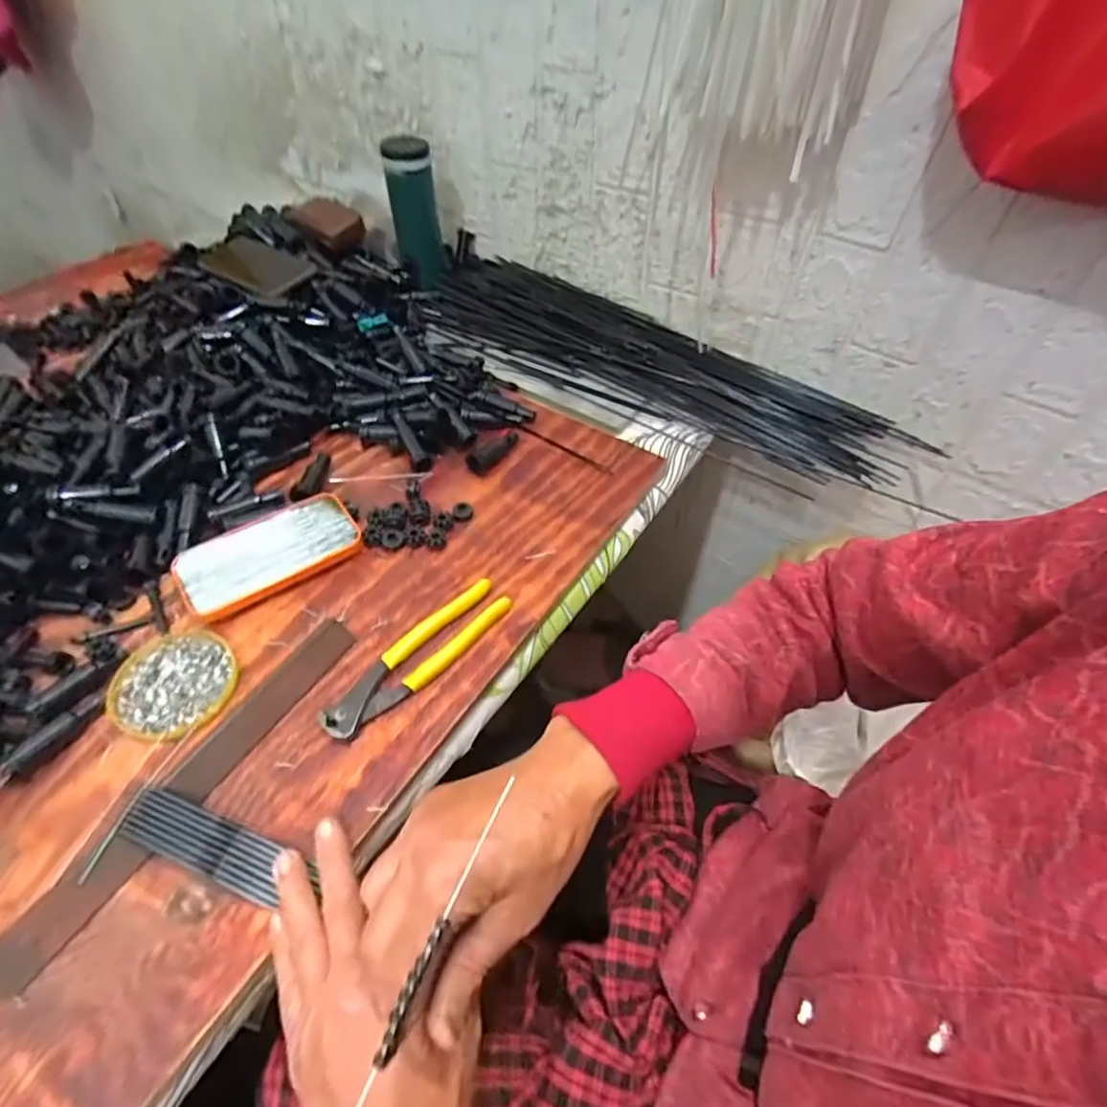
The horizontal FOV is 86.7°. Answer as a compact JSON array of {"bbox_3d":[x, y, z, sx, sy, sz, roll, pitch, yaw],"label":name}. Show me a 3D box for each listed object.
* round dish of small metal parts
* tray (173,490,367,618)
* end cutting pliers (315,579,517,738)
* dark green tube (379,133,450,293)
[{"bbox_3d":[-0.280,0.095,0.436,0.084,0.005,0.084,1,50,-1],"label":"round dish of small metal parts"},{"bbox_3d":[-0.242,-0.002,0.500,0.142,0.020,0.072,-27,56,-22],"label":"tray"},{"bbox_3d":[-0.103,0.078,0.451,0.037,0.014,0.162,35,57,25],"label":"end cutting pliers"},{"bbox_3d":[-0.178,-0.435,0.755,0.067,0.151,0.060,10,50,7],"label":"dark green tube"}]

